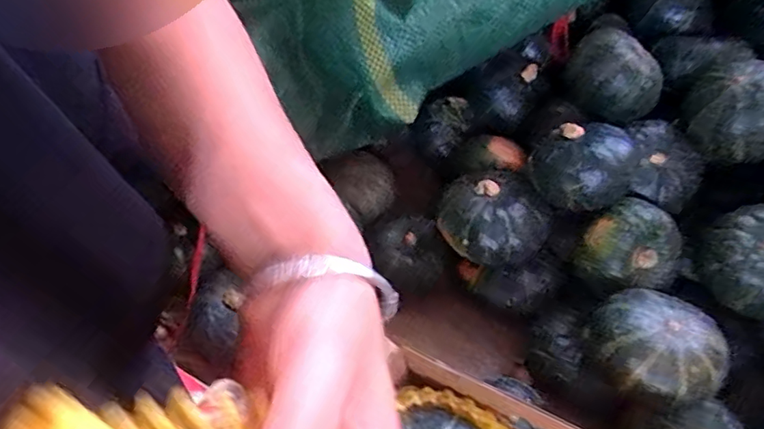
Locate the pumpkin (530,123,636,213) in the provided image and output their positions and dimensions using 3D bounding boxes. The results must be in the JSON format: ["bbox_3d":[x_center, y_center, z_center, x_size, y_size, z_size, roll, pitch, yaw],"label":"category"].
[{"bbox_3d":[0.159,-0.038,0.431,0.070,0.052,0.064,2,51,-2],"label":"pumpkin"}]

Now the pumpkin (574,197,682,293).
[{"bbox_3d":[0.194,0.032,0.426,0.070,0.059,0.064,2,51,-2],"label":"pumpkin"}]

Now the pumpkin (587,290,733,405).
[{"bbox_3d":[0.188,0.095,0.380,0.081,0.052,0.077,13,52,7],"label":"pumpkin"}]

